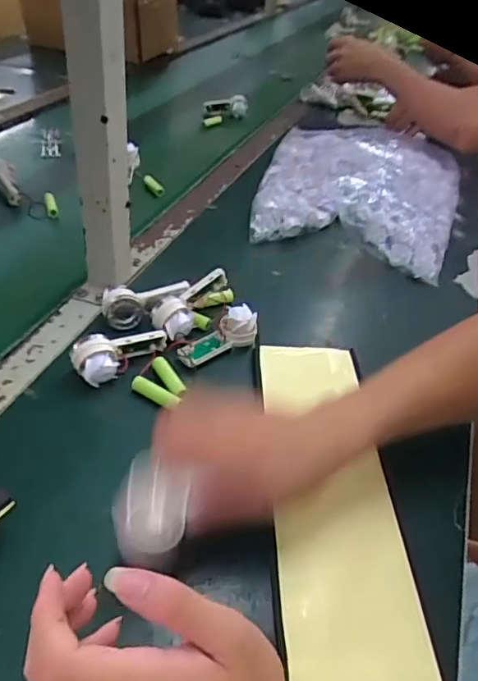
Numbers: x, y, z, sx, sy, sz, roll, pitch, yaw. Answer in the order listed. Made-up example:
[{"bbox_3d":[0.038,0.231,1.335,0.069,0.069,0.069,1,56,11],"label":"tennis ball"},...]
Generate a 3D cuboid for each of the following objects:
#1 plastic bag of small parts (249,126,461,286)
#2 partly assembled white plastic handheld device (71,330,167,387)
[{"bbox_3d":[0.202,-0.263,0.892,0.309,0.063,0.448,17,41,9],"label":"plastic bag of small parts"},{"bbox_3d":[-0.109,0.013,0.521,0.093,0.046,0.032,-13,45,-24],"label":"partly assembled white plastic handheld device"}]

